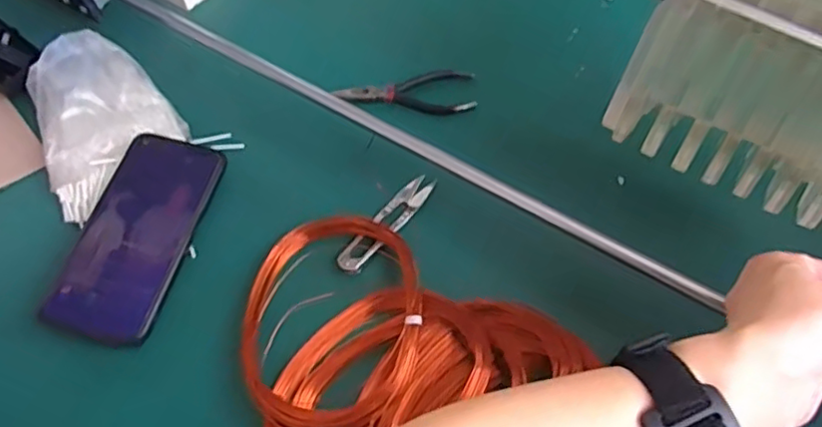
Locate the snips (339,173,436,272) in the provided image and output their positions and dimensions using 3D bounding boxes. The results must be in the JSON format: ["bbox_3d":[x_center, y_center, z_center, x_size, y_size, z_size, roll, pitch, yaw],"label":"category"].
[{"bbox_3d":[-0.018,0.006,0.466,0.022,0.009,0.101,29,63,19],"label":"snips"}]

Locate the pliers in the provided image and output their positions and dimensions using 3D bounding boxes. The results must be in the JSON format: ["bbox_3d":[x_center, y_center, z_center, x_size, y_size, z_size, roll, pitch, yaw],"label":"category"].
[{"bbox_3d":[-0.005,-0.107,0.542,0.118,0.009,0.050,-3,57,0],"label":"pliers"}]

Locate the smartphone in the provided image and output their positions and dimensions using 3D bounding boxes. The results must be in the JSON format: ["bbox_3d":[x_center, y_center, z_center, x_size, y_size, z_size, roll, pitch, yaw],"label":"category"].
[{"bbox_3d":[-0.201,0.013,0.464,0.076,0.015,0.164,15,62,0],"label":"smartphone"}]

